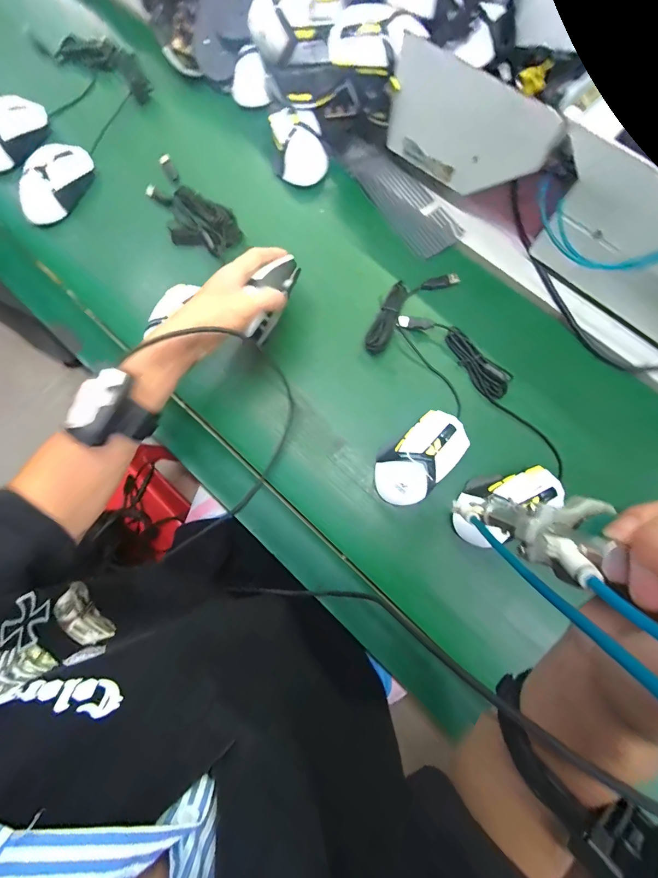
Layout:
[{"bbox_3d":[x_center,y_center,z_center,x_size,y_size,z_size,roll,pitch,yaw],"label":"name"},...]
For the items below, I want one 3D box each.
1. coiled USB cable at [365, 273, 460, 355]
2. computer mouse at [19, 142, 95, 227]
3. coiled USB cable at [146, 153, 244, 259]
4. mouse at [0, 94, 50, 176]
[{"bbox_3d":[0.098,-0.173,0.455,0.155,0.022,0.049,-44,82,-6],"label":"coiled USB cable"},{"bbox_3d":[-0.385,-0.360,0.501,0.062,0.047,0.122,35,83,7],"label":"computer mouse"},{"bbox_3d":[-0.199,-0.318,0.493,0.187,0.018,0.084,43,83,8],"label":"coiled USB cable"},{"bbox_3d":[-0.470,-0.446,0.522,0.062,0.046,0.126,44,84,8],"label":"mouse"}]

